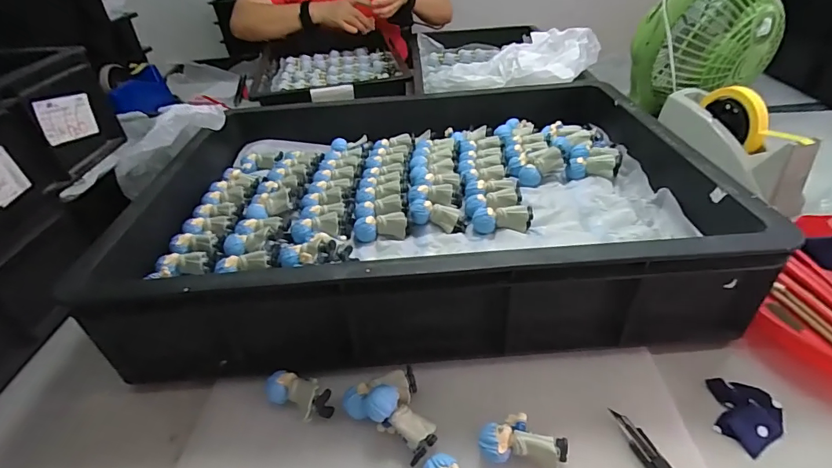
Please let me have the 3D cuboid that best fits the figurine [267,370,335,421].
[{"bbox_3d":[-0.101,0.137,0.367,0.058,0.028,0.032,16,43,26],"label":"figurine"}]

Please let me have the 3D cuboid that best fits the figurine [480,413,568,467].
[{"bbox_3d":[0.081,0.158,0.323,0.061,0.031,0.035,1,38,9],"label":"figurine"}]

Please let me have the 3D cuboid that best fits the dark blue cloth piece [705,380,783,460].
[{"bbox_3d":[0.266,0.146,0.343,0.050,0.007,0.058,19,44,29],"label":"dark blue cloth piece"}]

